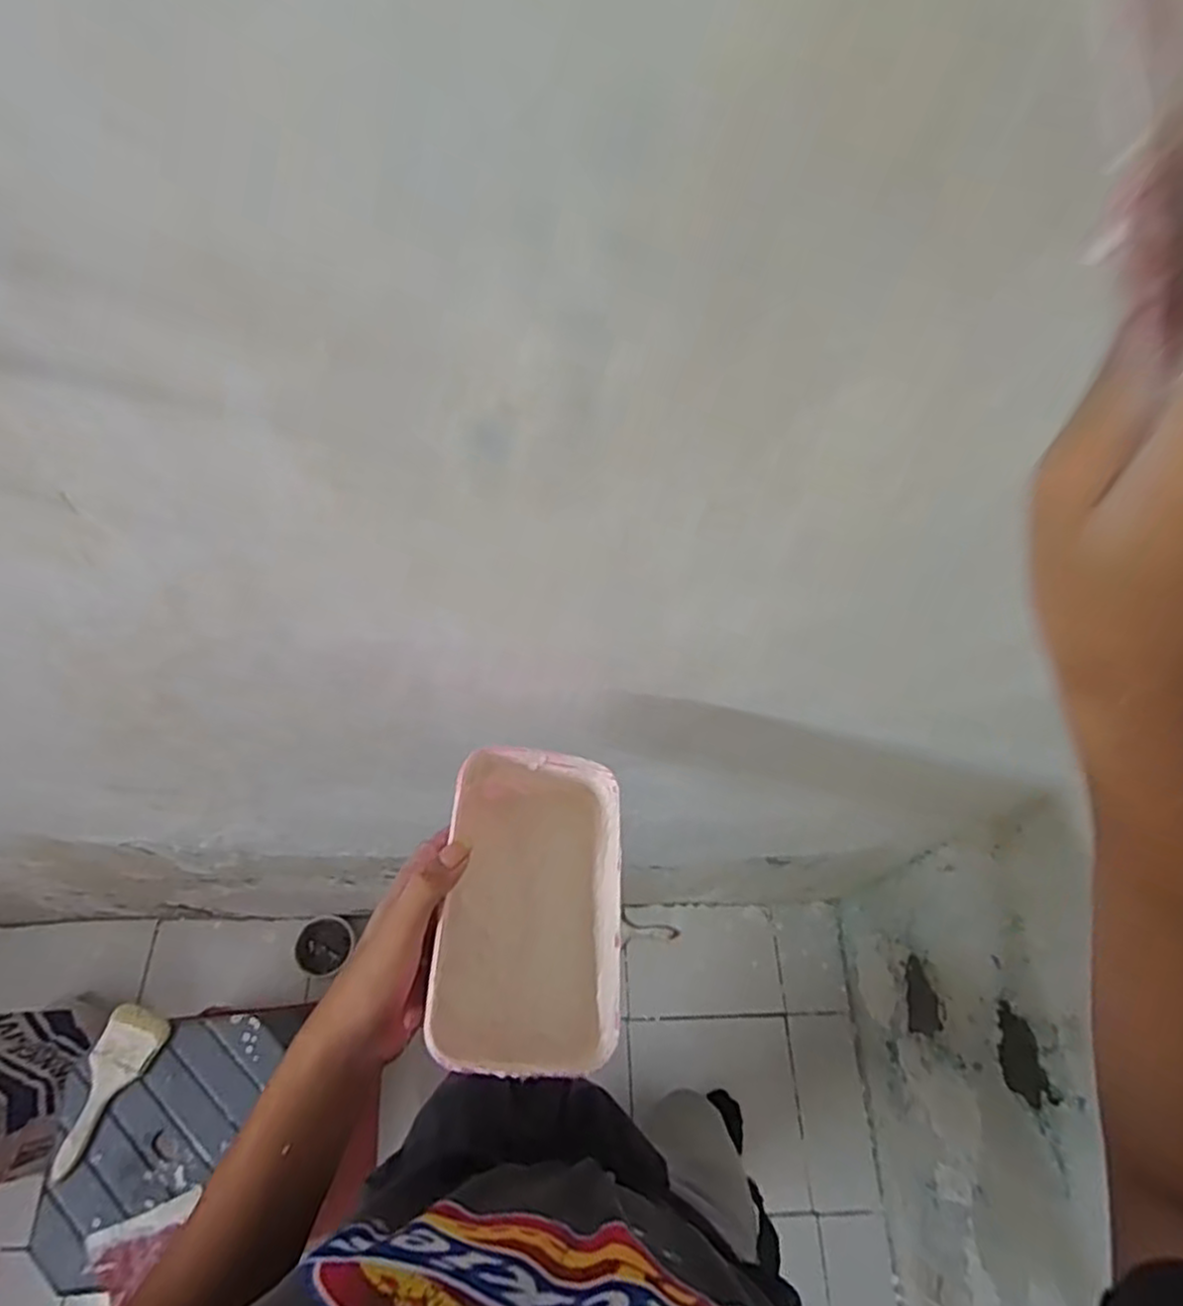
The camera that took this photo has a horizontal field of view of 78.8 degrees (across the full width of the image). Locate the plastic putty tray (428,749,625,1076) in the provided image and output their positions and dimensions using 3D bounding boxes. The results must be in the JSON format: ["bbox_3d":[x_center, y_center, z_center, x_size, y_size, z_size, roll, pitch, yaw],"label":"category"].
[{"bbox_3d":[-0.041,0.166,0.466,0.114,0.076,0.184,3,60,-2],"label":"plastic putty tray"}]

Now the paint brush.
[{"bbox_3d":[-0.578,0.522,0.860,0.066,0.012,0.175,27,63,-18],"label":"paint brush"}]

